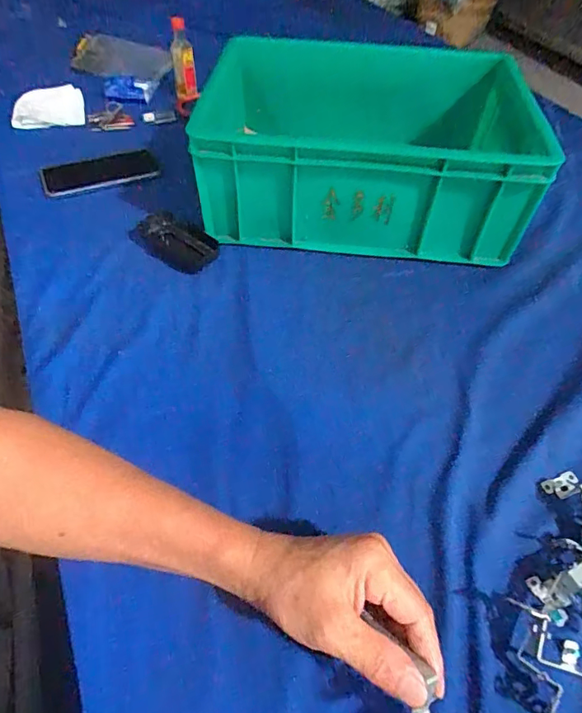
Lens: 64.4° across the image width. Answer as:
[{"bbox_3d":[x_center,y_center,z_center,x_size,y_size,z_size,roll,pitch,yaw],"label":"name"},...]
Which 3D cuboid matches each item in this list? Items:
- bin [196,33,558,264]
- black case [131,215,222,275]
[{"bbox_3d":[0.092,-0.298,0.638,0.395,0.139,0.322,5,52,2],"label":"bin"},{"bbox_3d":[-0.149,-0.146,0.586,0.123,0.020,0.058,30,56,20],"label":"black case"}]

